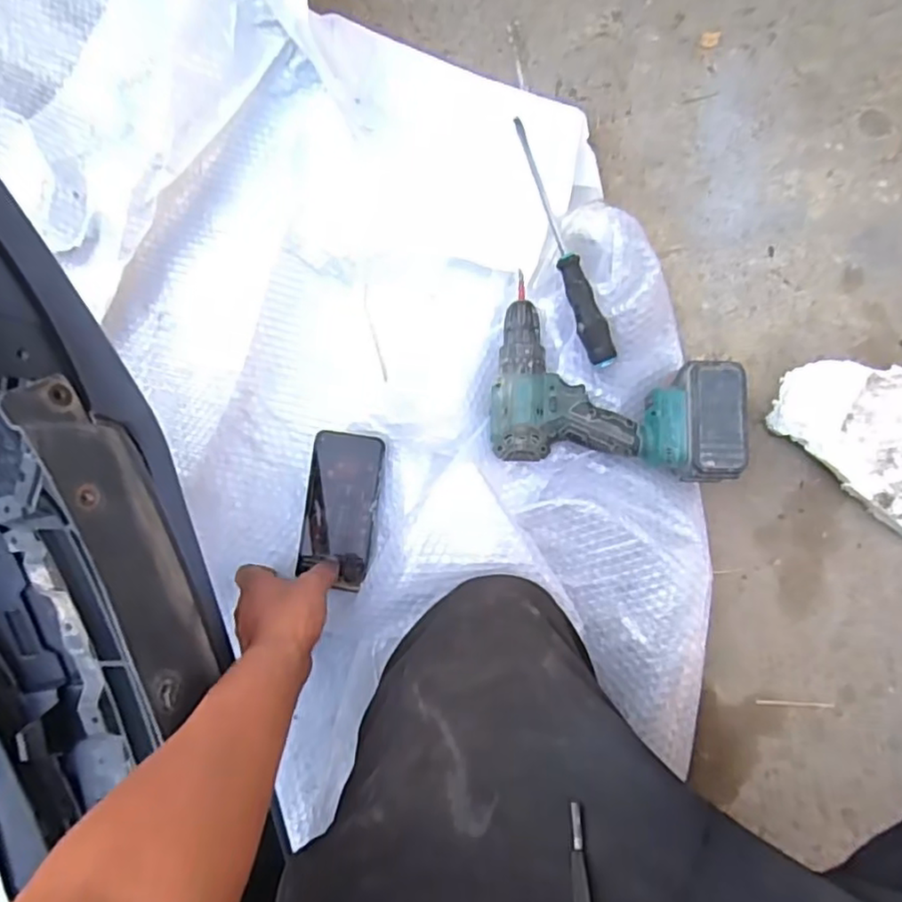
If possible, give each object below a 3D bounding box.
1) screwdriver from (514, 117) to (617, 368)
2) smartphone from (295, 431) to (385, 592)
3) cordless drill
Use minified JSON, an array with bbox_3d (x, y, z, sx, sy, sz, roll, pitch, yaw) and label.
[{"bbox_3d":[0.109,-0.206,0.647,0.029,0.024,0.256,-24,92,2],"label":"screwdriver"},{"bbox_3d":[-0.118,0.061,0.671,0.079,0.013,0.158,7,90,10],"label":"smartphone"},{"bbox_3d":[0.165,-0.063,0.638,0.239,0.095,0.164,7,93,0],"label":"cordless drill"}]

